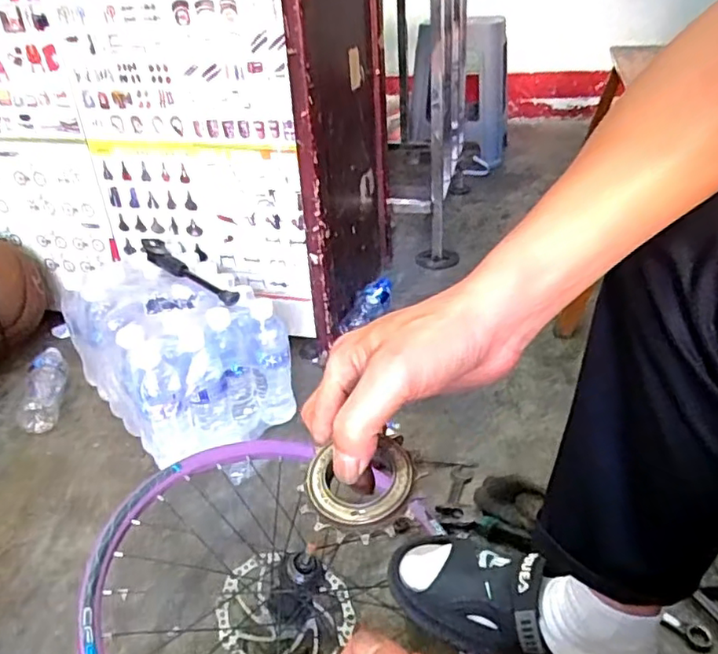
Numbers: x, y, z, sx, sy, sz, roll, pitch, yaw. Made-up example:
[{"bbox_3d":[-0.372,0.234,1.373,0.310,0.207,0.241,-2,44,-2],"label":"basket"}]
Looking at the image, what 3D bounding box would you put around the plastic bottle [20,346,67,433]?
[{"bbox_3d":[-0.559,0.107,1.051,0.059,0.060,0.193,-11,33,-11],"label":"plastic bottle"}]

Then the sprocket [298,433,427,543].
[{"bbox_3d":[0.002,0.083,0.302,0.060,0.017,0.054,-25,47,-12],"label":"sprocket"}]

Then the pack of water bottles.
[{"bbox_3d":[-0.304,0.038,0.986,0.230,0.218,0.340,-26,38,-31],"label":"pack of water bottles"}]

